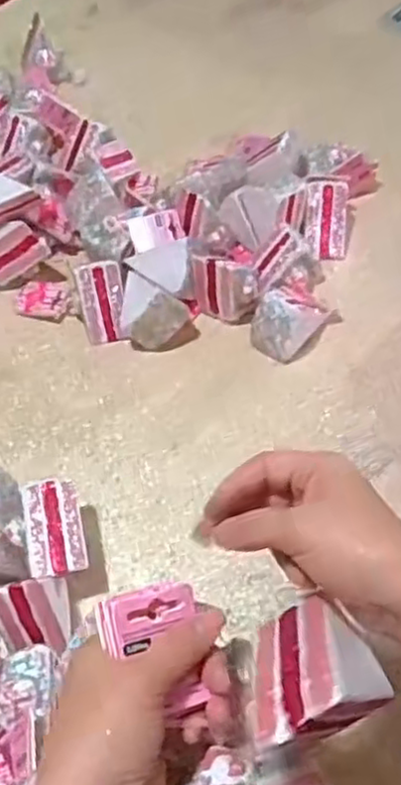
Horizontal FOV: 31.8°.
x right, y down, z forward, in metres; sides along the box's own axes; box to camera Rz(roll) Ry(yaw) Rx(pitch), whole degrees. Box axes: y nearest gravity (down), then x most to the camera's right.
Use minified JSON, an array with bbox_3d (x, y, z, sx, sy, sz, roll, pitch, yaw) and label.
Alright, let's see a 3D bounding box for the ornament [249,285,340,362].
[{"bbox_3d":[0.100,-0.087,0.773,0.070,0.056,0.094,35,64,24],"label":"ornament"}]

